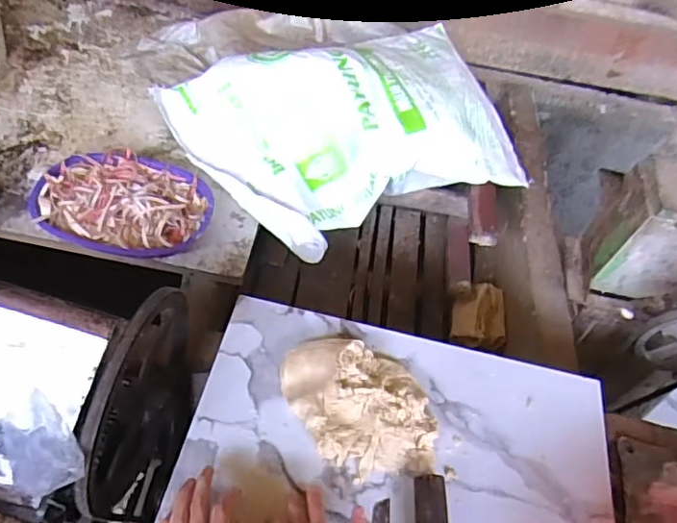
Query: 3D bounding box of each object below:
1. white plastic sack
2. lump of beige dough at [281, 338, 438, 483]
[{"bbox_3d":[0.040,-0.281,1.153,0.677,0.179,0.436,-22,62,-26],"label":"white plastic sack"},{"bbox_3d":[0.026,0.168,0.673,0.172,0.039,0.166,-1,54,-14],"label":"lump of beige dough"}]

